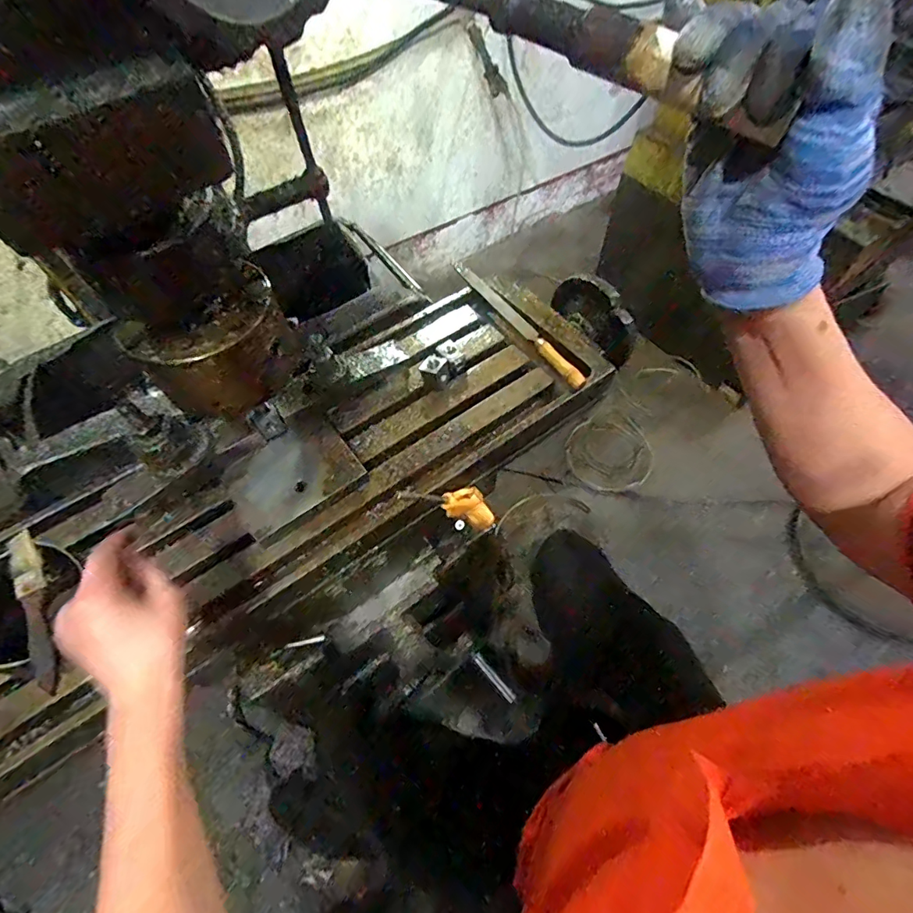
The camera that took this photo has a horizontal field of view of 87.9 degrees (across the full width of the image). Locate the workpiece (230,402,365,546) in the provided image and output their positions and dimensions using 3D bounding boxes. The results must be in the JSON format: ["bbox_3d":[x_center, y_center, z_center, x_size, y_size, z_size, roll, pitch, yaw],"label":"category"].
[{"bbox_3d":[-0.178,0.013,0.503,0.127,0.009,0.097,-33,76,-17],"label":"workpiece"}]

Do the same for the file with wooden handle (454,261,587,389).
[{"bbox_3d":[0.075,-0.184,0.625,0.021,0.022,0.279,-29,61,-16],"label":"file with wooden handle"}]

